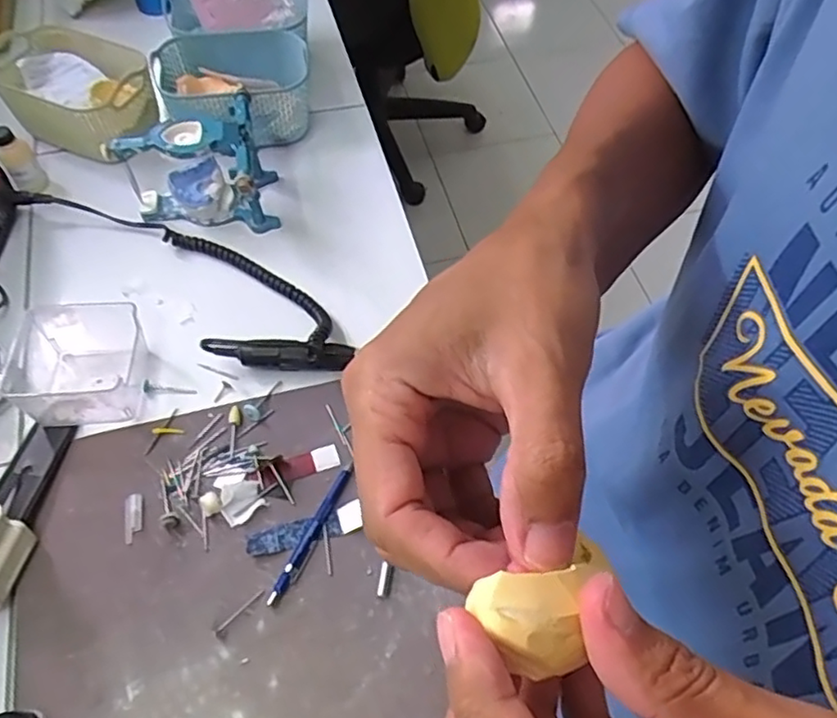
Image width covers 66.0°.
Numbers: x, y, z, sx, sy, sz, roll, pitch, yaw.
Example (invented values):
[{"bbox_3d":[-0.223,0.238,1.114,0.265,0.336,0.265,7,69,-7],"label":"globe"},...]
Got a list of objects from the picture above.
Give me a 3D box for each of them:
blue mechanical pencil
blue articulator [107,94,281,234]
[{"bbox_3d":[-0.086,0.139,0.526,0.012,0.011,0.126,22,60,12],"label":"blue mechanical pencil"},{"bbox_3d":[-0.223,-0.208,0.685,0.149,0.099,0.115,12,59,6],"label":"blue articulator"}]

